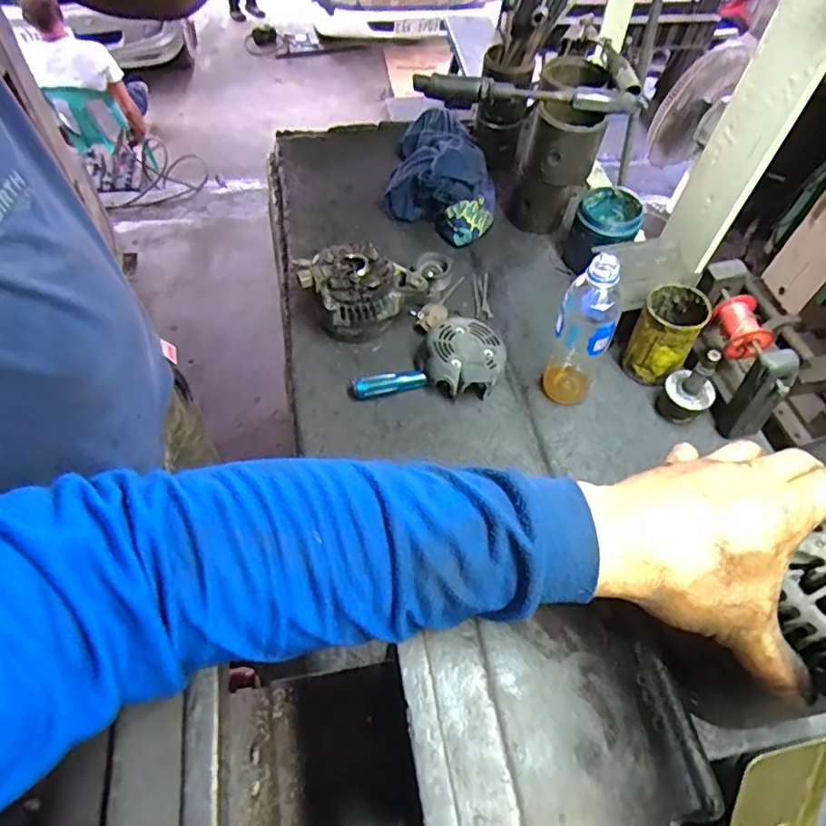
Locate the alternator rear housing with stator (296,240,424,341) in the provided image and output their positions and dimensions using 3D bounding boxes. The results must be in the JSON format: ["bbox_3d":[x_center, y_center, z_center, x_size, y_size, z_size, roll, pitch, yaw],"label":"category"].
[{"bbox_3d":[-0.068,-0.164,0.781,0.159,0.093,0.109,-25,62,-19],"label":"alternator rear housing with stator"}]

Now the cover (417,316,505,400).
[{"bbox_3d":[0.066,-0.077,0.751,0.117,0.038,0.122,27,59,13],"label":"cover"}]

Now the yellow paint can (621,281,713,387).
[{"bbox_3d":[0.318,-0.098,0.741,0.071,0.114,0.080,28,59,13],"label":"yellow paint can"}]

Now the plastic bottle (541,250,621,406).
[{"bbox_3d":[0.202,-0.094,0.671,0.070,0.210,0.069,28,59,13],"label":"plastic bottle"}]

